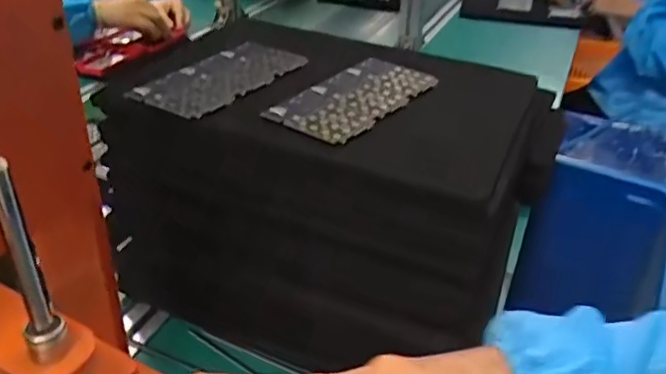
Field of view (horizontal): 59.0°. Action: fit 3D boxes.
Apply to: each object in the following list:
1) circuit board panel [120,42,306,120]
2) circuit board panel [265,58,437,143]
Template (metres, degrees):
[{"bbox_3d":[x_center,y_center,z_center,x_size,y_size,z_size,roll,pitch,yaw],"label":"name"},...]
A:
[{"bbox_3d":[-0.103,-0.103,0.545,0.083,0.008,0.160,19,37,25],"label":"circuit board panel"},{"bbox_3d":[0.019,-0.081,0.517,0.083,0.010,0.160,22,38,28],"label":"circuit board panel"}]

